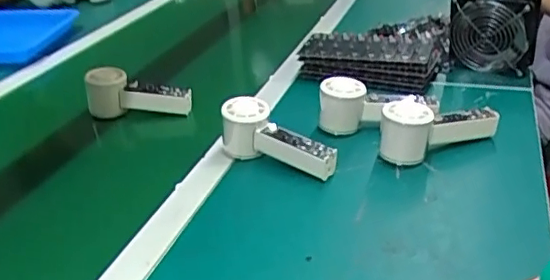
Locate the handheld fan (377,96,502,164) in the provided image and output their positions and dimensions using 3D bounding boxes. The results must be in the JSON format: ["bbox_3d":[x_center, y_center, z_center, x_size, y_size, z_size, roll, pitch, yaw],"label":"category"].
[{"bbox_3d":[0.194,-0.018,0.677,0.146,0.063,0.058,-16,32,-22],"label":"handheld fan"}]

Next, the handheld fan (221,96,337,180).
[{"bbox_3d":[-0.001,-0.002,0.654,0.068,0.064,0.139,-24,36,-33],"label":"handheld fan"}]

